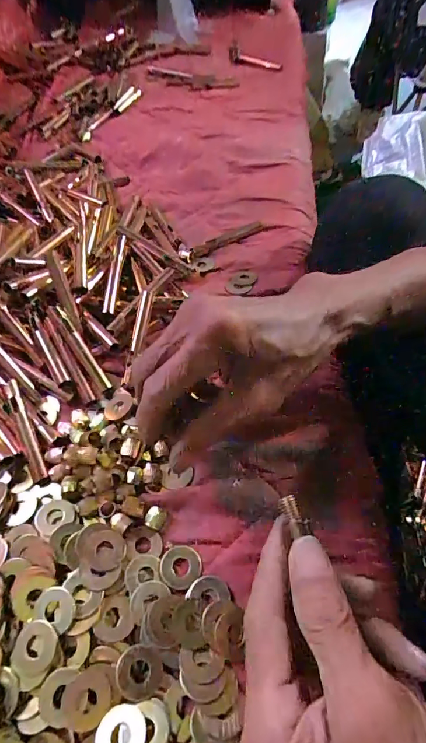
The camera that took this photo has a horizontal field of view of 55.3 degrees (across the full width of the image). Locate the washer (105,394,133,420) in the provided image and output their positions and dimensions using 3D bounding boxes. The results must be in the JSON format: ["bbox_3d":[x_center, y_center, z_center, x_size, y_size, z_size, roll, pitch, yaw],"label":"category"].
[{"bbox_3d":[-0.073,0.027,0.312,0.022,0.004,0.024,-8,48,14],"label":"washer"}]

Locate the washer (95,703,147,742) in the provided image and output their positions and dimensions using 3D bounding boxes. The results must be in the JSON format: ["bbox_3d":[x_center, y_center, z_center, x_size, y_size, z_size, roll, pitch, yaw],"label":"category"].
[{"bbox_3d":[-0.045,0.178,0.198,0.024,0.004,0.025,-5,39,4],"label":"washer"}]

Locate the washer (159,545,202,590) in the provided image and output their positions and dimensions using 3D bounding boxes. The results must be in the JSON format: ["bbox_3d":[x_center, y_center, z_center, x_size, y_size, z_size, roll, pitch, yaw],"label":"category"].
[{"bbox_3d":[-0.020,0.121,0.251,0.025,0.005,0.025,0,54,0],"label":"washer"}]

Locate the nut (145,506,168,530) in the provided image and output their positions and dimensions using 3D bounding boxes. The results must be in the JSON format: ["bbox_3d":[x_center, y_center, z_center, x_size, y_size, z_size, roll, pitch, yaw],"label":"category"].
[{"bbox_3d":[-0.038,0.095,0.266,0.014,0.008,0.014,0,54,0],"label":"nut"}]

